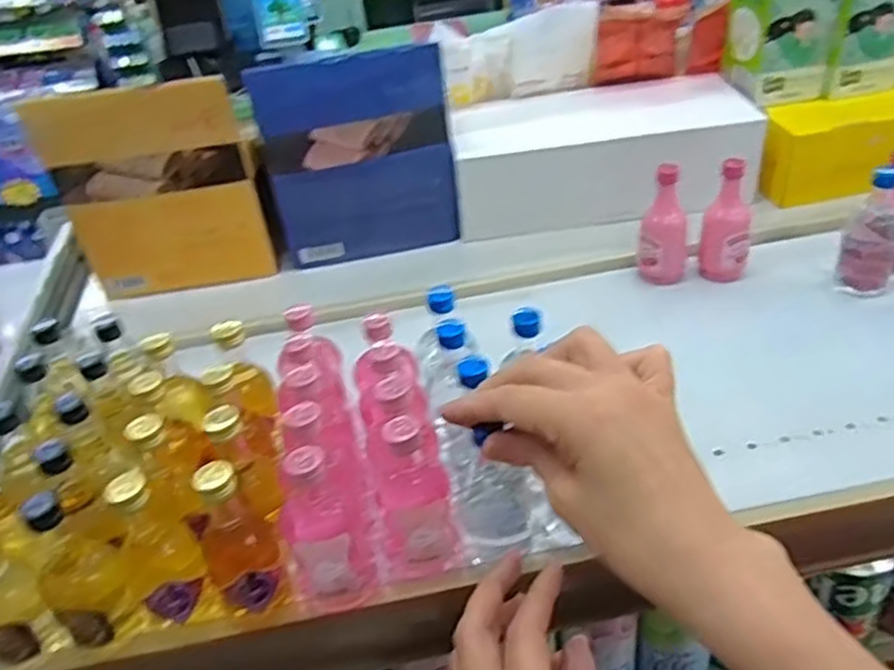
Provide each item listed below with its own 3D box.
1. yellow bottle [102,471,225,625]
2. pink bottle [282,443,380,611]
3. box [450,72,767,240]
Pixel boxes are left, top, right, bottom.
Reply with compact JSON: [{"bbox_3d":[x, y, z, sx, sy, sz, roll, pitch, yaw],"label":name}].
[{"bbox_3d":[-0.151,0.113,0.393,0.035,0.095,0.036,-28,42,-25],"label":"yellow bottle"},{"bbox_3d":[-0.065,0.099,0.398,0.045,0.094,0.040,-16,38,-11],"label":"pink bottle"},{"bbox_3d":[0.151,-0.177,0.746,0.284,0.089,0.135,-6,37,2],"label":"box"}]

